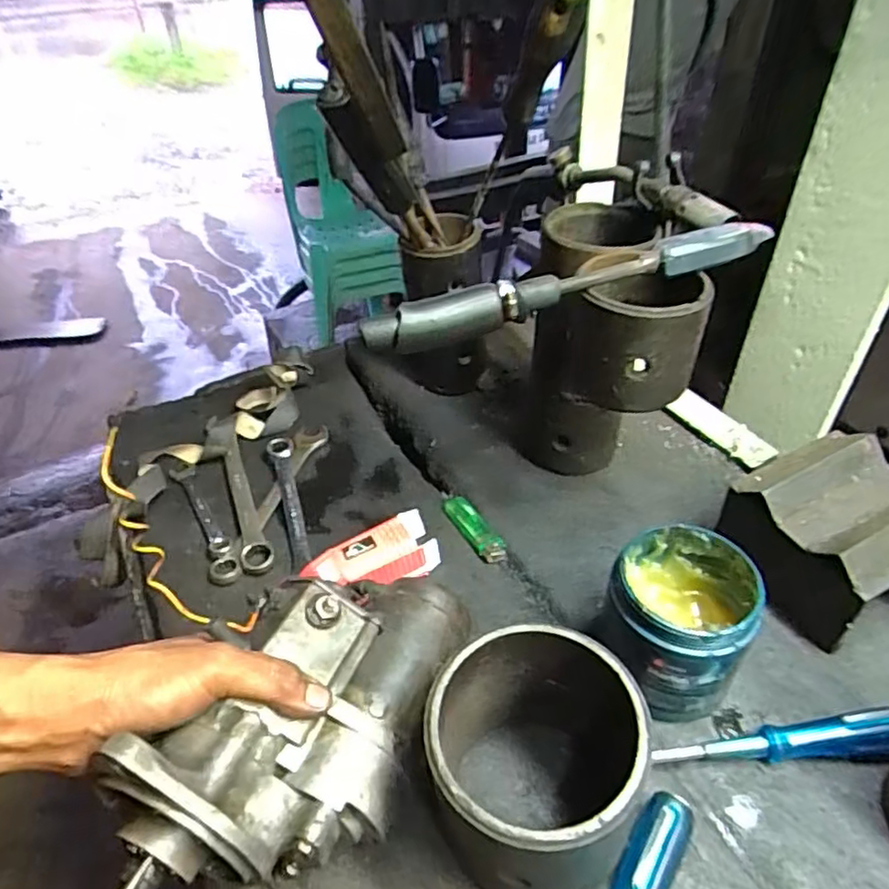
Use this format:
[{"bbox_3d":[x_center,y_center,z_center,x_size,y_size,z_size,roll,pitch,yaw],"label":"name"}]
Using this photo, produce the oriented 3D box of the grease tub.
[{"bbox_3d":[0.154,0.121,0.427,0.084,0.101,0.090,-1,41,1],"label":"grease tub"}]

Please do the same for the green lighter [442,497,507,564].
[{"bbox_3d":[0.026,0.074,0.562,0.022,0.009,0.081,-22,45,-21],"label":"green lighter"}]

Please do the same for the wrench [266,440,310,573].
[{"bbox_3d":[-0.147,0.050,0.591,0.025,0.015,0.160,-11,42,-10],"label":"wrench"}]

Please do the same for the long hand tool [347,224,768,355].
[{"bbox_3d":[0.084,-0.100,0.403,0.275,0.026,0.021,-14,42,-13],"label":"long hand tool"}]

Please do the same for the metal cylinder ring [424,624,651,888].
[{"bbox_3d":[0.049,0.175,0.360,0.103,0.125,0.121,4,41,8],"label":"metal cylinder ring"}]

